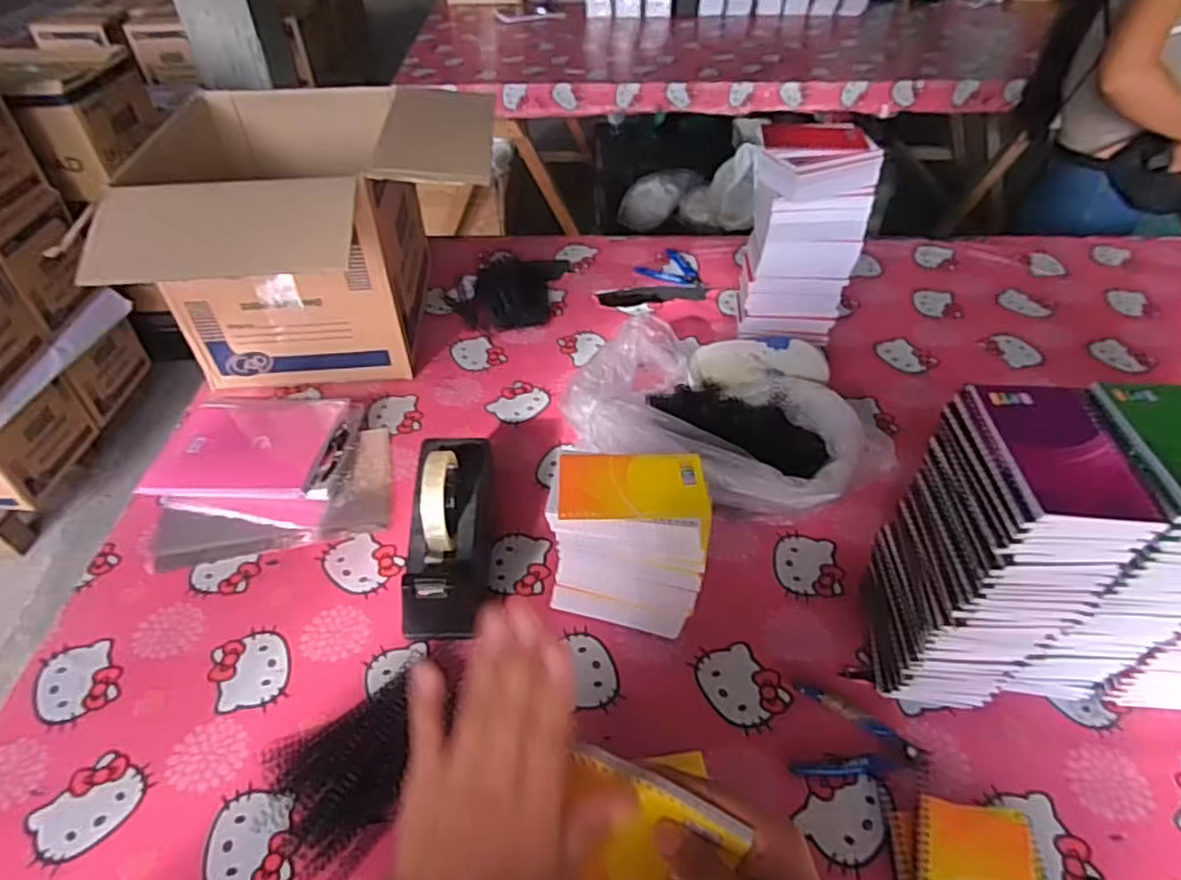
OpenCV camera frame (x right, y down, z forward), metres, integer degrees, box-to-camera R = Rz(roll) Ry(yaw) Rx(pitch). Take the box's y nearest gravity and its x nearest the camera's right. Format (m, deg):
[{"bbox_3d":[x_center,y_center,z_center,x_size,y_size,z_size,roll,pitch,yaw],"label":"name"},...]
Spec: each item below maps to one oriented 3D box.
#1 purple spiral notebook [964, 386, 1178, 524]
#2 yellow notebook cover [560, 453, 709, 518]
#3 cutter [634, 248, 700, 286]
[{"bbox_3d":[0.327,0.005,0.477,0.088,0.011,0.125,0,44,0],"label":"purple spiral notebook"},{"bbox_3d":[0.038,0.040,0.602,0.129,0.008,0.079,0,44,0],"label":"yellow notebook cover"},{"bbox_3d":[0.145,-0.287,1.159,0.089,0.009,0.107,-34,53,-30],"label":"cutter"}]

